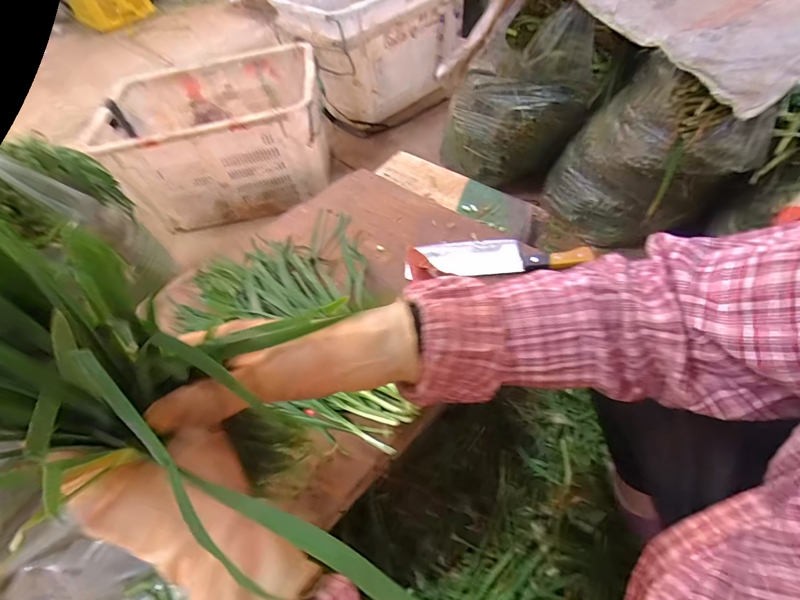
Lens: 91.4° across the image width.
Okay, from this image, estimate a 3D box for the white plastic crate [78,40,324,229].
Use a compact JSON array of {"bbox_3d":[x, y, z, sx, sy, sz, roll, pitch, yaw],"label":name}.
[{"bbox_3d":[-0.591,-0.533,1.314,0.682,0.335,0.451,-9,52,2],"label":"white plastic crate"}]

